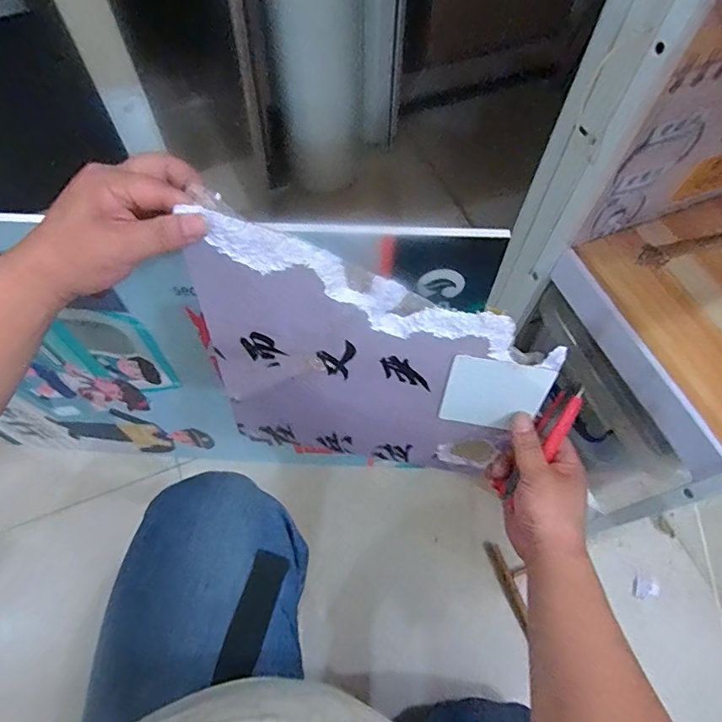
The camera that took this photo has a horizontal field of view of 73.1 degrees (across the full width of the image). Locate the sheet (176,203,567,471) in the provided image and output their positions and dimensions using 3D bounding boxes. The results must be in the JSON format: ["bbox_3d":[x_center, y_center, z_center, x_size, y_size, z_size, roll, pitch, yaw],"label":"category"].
[{"bbox_3d":[0.006,0.020,0.484,0.299,0.303,0.014,12,51,1],"label":"sheet"}]

